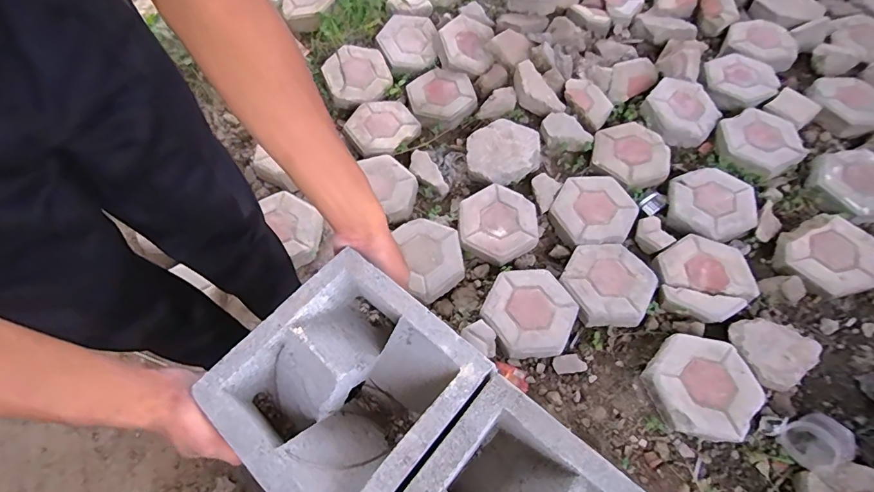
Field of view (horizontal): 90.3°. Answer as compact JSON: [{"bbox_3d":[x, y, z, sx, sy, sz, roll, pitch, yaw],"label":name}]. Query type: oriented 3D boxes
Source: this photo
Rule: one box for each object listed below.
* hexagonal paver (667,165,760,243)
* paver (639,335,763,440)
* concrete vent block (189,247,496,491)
[{"bbox_3d":[0.703,-0.107,1.128,0.225,0.044,0.208,-25,67,-11],"label":"hexagonal paver"},{"bbox_3d":[0.555,0.292,0.913,0.204,0.052,0.212,38,71,16],"label":"paver"},{"bbox_3d":[-0.086,0.130,0.411,0.196,0.064,0.196,38,71,17],"label":"concrete vent block"}]

